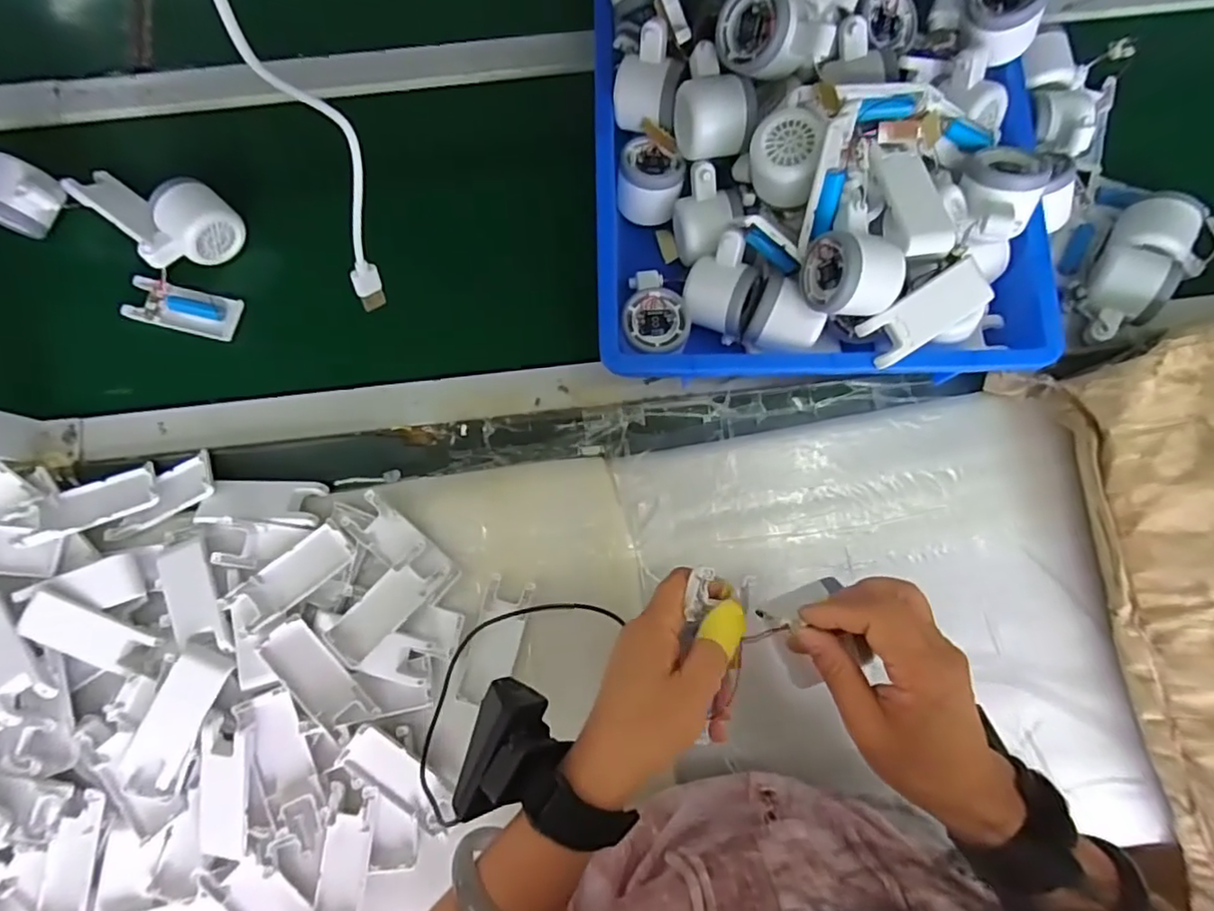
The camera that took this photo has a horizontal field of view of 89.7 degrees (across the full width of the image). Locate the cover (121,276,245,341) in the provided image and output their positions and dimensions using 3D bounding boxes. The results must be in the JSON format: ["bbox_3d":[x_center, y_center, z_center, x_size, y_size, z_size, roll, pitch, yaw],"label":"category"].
[{"bbox_3d":[-0.391,-0.135,0.564,0.096,0.014,0.040,12,81,2],"label":"cover"}]

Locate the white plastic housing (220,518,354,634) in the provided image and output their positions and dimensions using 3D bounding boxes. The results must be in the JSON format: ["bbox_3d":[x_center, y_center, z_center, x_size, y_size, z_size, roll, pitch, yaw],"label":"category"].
[{"bbox_3d":[-0.253,0.097,0.493,0.096,0.012,0.037,-39,91,-17],"label":"white plastic housing"}]

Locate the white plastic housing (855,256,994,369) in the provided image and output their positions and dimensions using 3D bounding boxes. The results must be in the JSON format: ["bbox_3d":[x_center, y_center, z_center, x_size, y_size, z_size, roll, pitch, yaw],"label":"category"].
[{"bbox_3d":[0.248,-0.110,0.476,0.103,0.035,0.040,-31,82,-5],"label":"white plastic housing"}]

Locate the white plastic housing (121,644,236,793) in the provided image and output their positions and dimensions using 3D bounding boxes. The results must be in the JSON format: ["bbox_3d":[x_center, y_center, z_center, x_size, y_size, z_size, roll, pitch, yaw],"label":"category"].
[{"bbox_3d":[-0.326,0.199,0.463,0.040,0.021,0.106,24,82,4],"label":"white plastic housing"}]

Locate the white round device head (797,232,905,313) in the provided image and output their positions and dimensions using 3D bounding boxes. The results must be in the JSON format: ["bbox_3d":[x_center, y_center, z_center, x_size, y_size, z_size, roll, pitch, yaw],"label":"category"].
[{"bbox_3d":[0.186,-0.136,0.463,0.058,0.055,0.059,-3,103,-24],"label":"white round device head"}]

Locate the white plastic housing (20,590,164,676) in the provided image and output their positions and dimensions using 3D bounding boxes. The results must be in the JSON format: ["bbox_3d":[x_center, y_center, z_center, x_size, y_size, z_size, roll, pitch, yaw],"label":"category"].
[{"bbox_3d":[-0.413,0.143,0.488,0.095,0.012,0.035,25,82,-9],"label":"white plastic housing"}]

